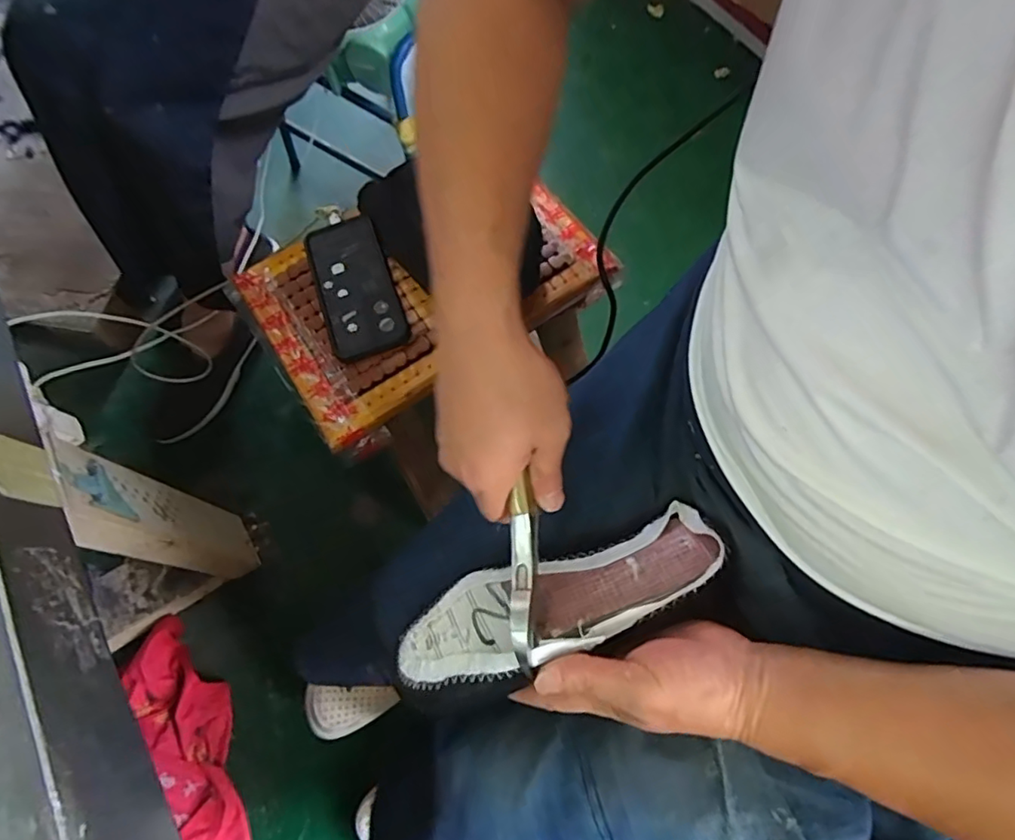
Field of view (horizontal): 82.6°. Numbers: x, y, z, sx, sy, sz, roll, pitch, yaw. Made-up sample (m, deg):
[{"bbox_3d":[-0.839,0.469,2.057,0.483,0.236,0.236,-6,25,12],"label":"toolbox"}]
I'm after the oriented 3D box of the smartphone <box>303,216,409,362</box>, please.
[{"bbox_3d":[-0.163,-0.144,0.612,0.081,0.013,0.172,-20,69,-5],"label":"smartphone"}]

